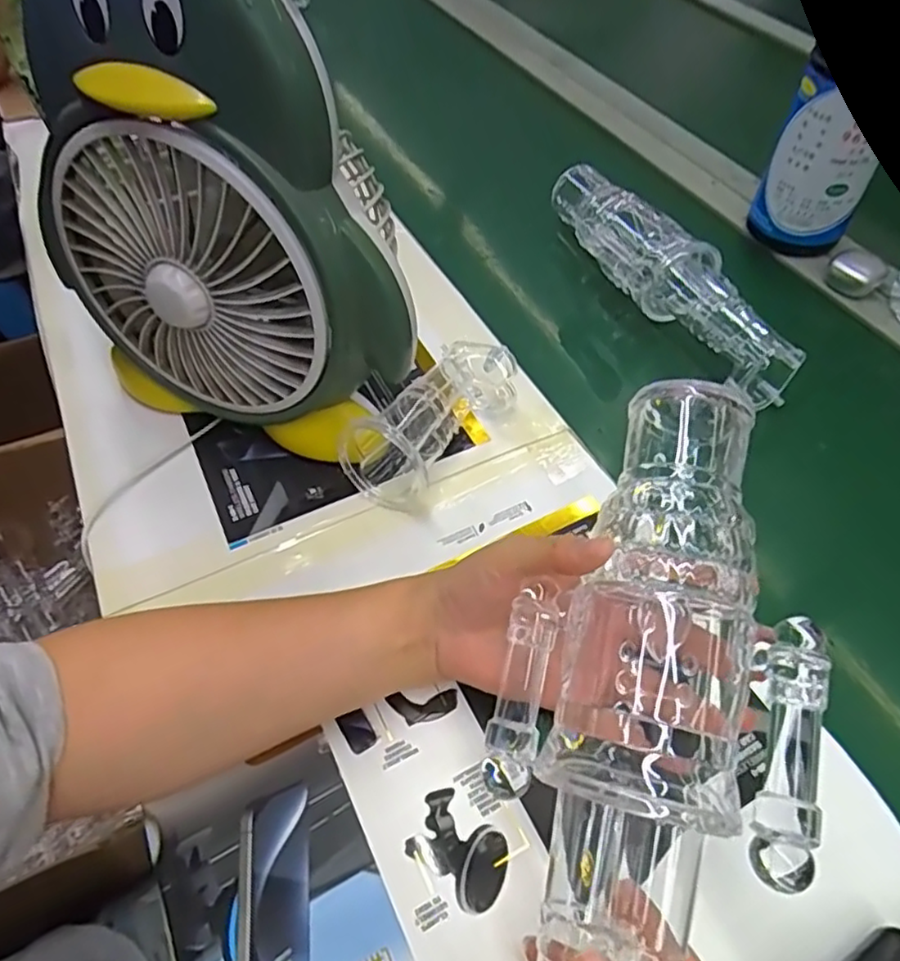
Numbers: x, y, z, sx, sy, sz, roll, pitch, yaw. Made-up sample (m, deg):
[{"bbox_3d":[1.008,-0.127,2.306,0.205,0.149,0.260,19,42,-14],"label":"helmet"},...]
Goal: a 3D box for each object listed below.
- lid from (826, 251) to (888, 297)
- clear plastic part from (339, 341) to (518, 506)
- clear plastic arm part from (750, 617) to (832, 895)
[{"bbox_3d":[0.361,-0.183,0.583,0.041,0.025,0.031,37,61,24],"label":"lid"},{"bbox_3d":[-0.012,-0.046,0.451,0.051,0.064,0.132,34,60,22],"label":"clear plastic part"},{"bbox_3d":[0.129,0.102,0.250,0.022,0.014,0.094,11,74,8],"label":"clear plastic arm part"}]

